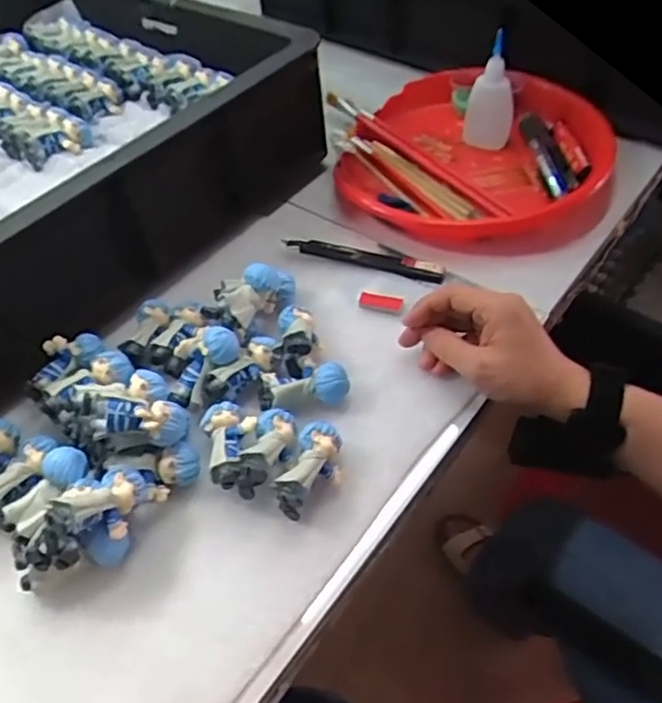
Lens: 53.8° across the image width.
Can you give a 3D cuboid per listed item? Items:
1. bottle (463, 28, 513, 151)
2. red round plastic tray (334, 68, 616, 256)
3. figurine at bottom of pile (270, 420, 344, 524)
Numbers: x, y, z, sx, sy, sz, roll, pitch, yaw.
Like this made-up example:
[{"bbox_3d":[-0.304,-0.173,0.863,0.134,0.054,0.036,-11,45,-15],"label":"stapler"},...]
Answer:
[{"bbox_3d":[0.151,-0.243,0.611,0.043,0.099,0.029,9,51,13],"label":"bottle"},{"bbox_3d":[0.135,-0.193,0.604,0.236,0.052,0.232,12,52,14],"label":"red round plastic tray"},{"bbox_3d":[-0.011,0.074,0.411,0.028,0.030,0.060,15,53,17],"label":"figurine at bottom of pile"}]

